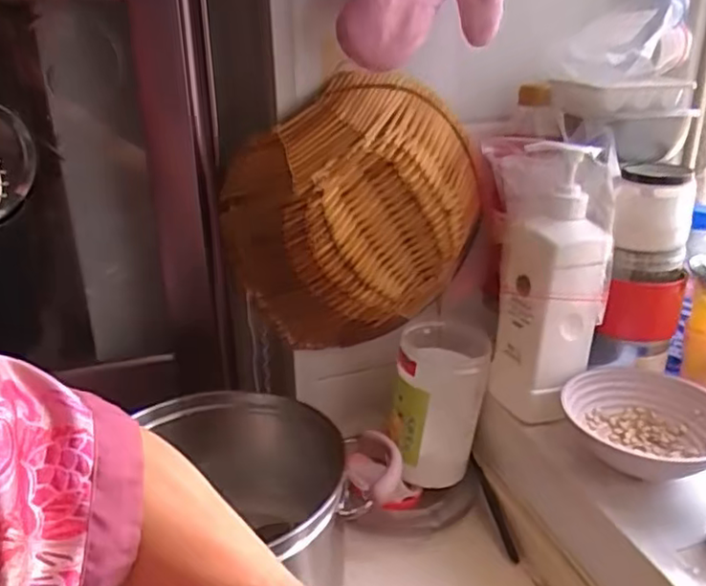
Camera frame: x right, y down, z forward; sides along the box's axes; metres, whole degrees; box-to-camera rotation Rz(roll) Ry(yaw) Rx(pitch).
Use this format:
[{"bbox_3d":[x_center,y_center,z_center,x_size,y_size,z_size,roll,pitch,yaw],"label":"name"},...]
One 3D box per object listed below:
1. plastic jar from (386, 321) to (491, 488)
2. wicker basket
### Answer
[{"bbox_3d":[0.099,0.123,0.741,0.100,0.159,0.127,3,23,10],"label":"plastic jar"},{"bbox_3d":[0.009,-0.079,0.700,0.277,0.279,0.071,-7,23,-15],"label":"wicker basket"}]

